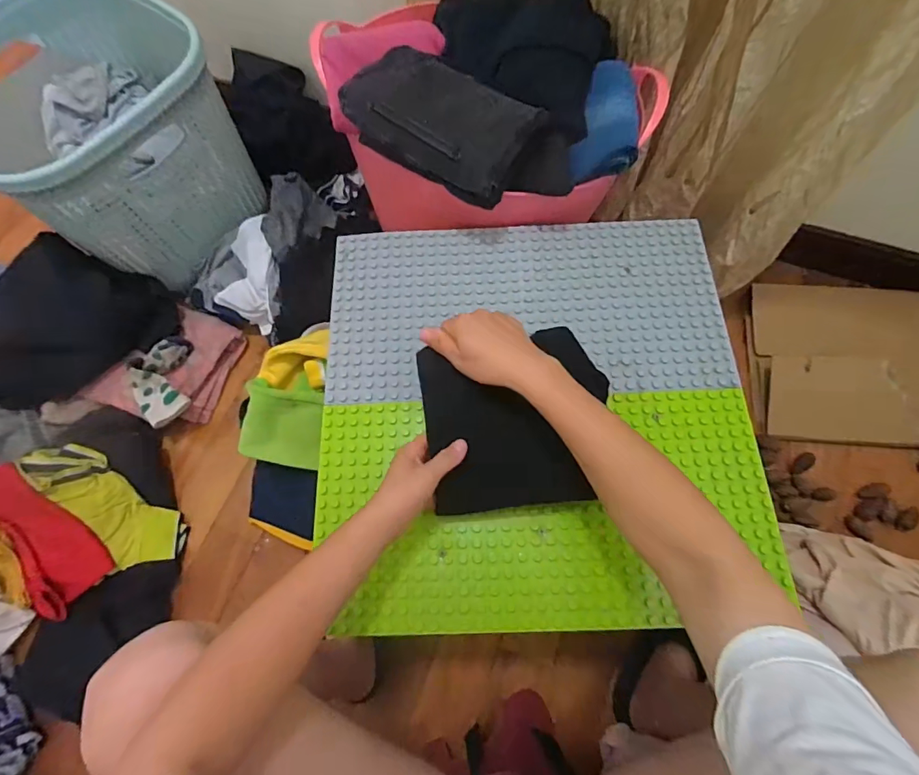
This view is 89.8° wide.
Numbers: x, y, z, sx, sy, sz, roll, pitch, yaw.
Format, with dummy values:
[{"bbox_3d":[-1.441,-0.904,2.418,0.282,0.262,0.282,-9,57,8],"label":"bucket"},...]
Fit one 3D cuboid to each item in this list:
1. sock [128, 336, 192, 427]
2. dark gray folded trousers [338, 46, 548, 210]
[{"bbox_3d":[-0.551,-0.010,0.858,0.088,0.085,0.168,-13,70,-2],"label":"sock"},{"bbox_3d":[-0.020,-0.342,0.592,0.231,0.060,0.149,27,73,12],"label":"dark gray folded trousers"}]

